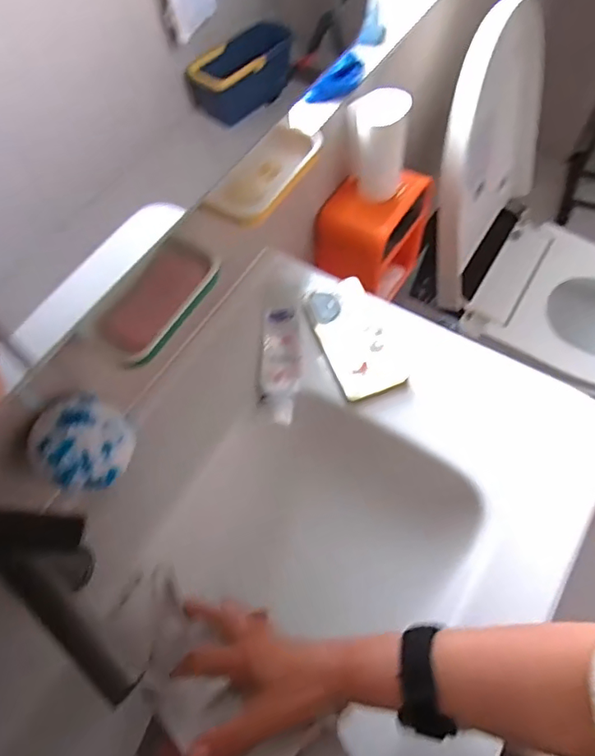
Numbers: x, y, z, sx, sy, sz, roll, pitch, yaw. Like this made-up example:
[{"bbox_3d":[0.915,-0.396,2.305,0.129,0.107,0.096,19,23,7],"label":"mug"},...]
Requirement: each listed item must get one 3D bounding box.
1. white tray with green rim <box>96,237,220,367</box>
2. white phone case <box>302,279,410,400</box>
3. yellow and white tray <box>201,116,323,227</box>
[{"bbox_3d":[-0.122,-0.068,0.457,0.065,0.018,0.123,25,66,16],"label":"white tray with green rim"},{"bbox_3d":[0.068,-0.051,0.624,0.078,0.011,0.157,-20,62,-7],"label":"white phone case"},{"bbox_3d":[-0.030,-0.203,0.514,0.059,0.024,0.129,31,68,19],"label":"yellow and white tray"}]

